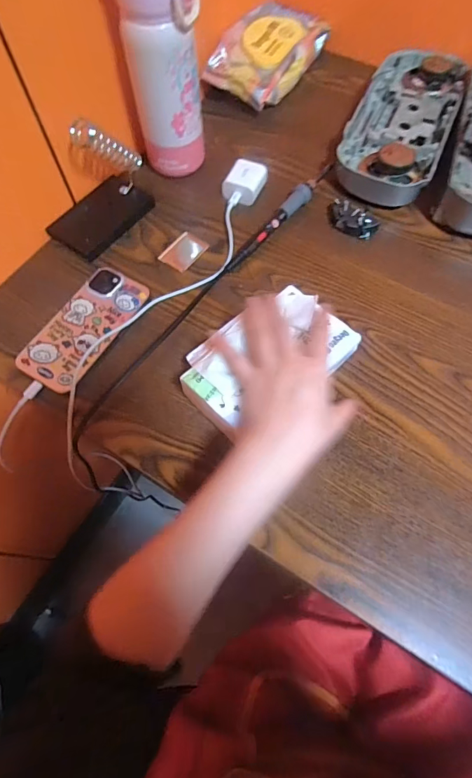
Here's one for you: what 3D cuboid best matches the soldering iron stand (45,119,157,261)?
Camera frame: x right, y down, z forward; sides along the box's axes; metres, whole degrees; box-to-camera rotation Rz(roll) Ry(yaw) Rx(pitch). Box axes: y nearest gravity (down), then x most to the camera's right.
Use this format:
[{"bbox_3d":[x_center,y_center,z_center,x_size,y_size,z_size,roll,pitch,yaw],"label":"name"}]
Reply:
[{"bbox_3d":[-0.156,-0.226,0.444,0.068,0.100,0.127,30,69,14],"label":"soldering iron stand"}]

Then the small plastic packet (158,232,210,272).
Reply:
[{"bbox_3d":[-0.060,-0.159,0.470,0.040,0.004,0.052,31,69,14],"label":"small plastic packet"}]

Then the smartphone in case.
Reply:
[{"bbox_3d":[-0.155,-0.065,0.420,0.068,0.012,0.143,29,68,13],"label":"smartphone in case"}]

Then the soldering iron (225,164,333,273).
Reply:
[{"bbox_3d":[0.051,-0.200,0.480,0.022,0.020,0.186,34,70,15],"label":"soldering iron"}]

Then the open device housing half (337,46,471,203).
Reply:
[{"bbox_3d":[0.215,-0.347,0.531,0.121,0.048,0.260,22,67,10],"label":"open device housing half"}]

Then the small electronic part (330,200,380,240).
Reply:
[{"bbox_3d":[0.136,-0.197,0.477,0.056,0.021,0.027,27,68,13],"label":"small electronic part"}]

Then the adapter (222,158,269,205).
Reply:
[{"bbox_3d":[0.011,-0.252,0.501,0.042,0.030,0.053,24,67,11],"label":"adapter"}]

